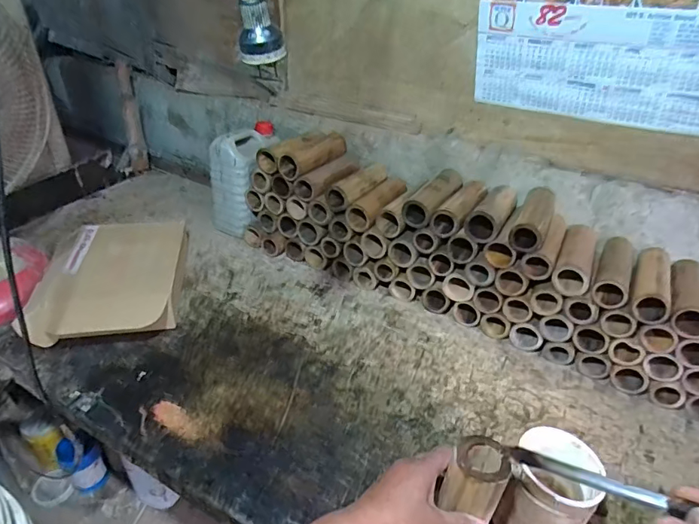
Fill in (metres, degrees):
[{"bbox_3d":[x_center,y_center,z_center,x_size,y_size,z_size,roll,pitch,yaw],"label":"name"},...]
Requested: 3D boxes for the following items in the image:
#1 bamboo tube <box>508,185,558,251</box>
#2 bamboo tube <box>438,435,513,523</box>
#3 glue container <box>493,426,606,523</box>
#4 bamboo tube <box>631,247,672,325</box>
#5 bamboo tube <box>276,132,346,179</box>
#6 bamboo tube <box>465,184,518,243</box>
[{"bbox_3d":[0.331,-0.081,0.830,0.052,0.046,0.189,18,36,21],"label":"bamboo tube"},{"bbox_3d":[0.124,0.269,0.493,0.050,0.183,0.051,-12,30,-36],"label":"bamboo tube"},{"bbox_3d":[0.236,0.279,0.555,0.090,0.116,0.098,2,33,-1],"label":"glue container"},{"bbox_3d":[0.501,0.031,0.770,0.051,0.049,0.179,20,37,24],"label":"bamboo tube"},{"bbox_3d":[-0.071,-0.229,0.995,0.056,0.051,0.178,22,38,27],"label":"bamboo tube"},{"bbox_3d":[0.266,-0.096,0.851,0.057,0.051,0.166,20,37,24],"label":"bamboo tube"}]

